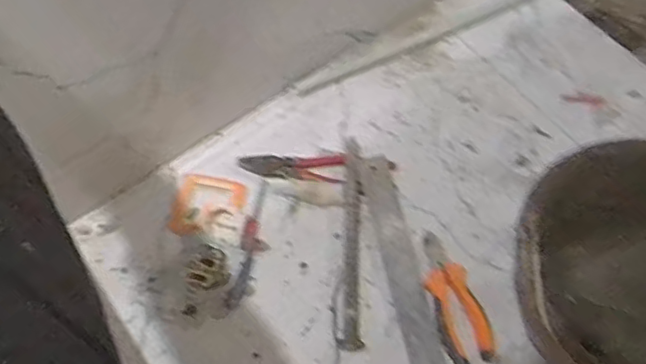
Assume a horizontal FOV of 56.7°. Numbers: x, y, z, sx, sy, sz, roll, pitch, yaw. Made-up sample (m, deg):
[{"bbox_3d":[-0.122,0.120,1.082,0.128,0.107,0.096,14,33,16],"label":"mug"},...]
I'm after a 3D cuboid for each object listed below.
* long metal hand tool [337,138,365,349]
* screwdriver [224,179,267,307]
[{"bbox_3d":[0.034,0.062,0.699,0.026,0.018,0.255,1,63,1],"label":"long metal hand tool"},{"bbox_3d":[-0.081,0.069,0.695,0.027,0.022,0.154,10,63,5],"label":"screwdriver"}]

